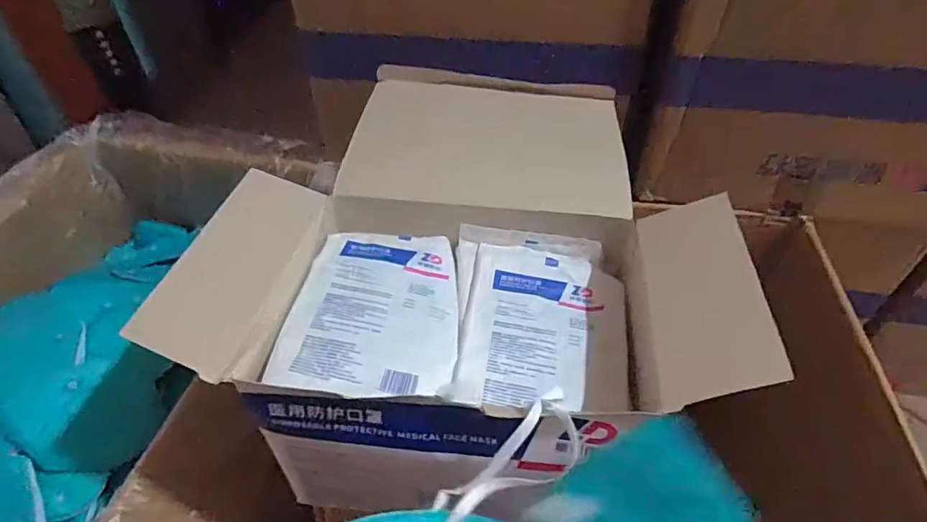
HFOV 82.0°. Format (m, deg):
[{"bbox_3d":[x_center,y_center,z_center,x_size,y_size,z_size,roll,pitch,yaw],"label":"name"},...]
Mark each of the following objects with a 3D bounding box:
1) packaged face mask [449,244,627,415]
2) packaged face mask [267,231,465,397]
[{"bbox_3d":[0.066,0.051,0.424,0.127,0.017,0.152,6,47,6],"label":"packaged face mask"},{"bbox_3d":[-0.064,0.033,0.413,0.122,0.028,0.169,4,47,4],"label":"packaged face mask"}]

